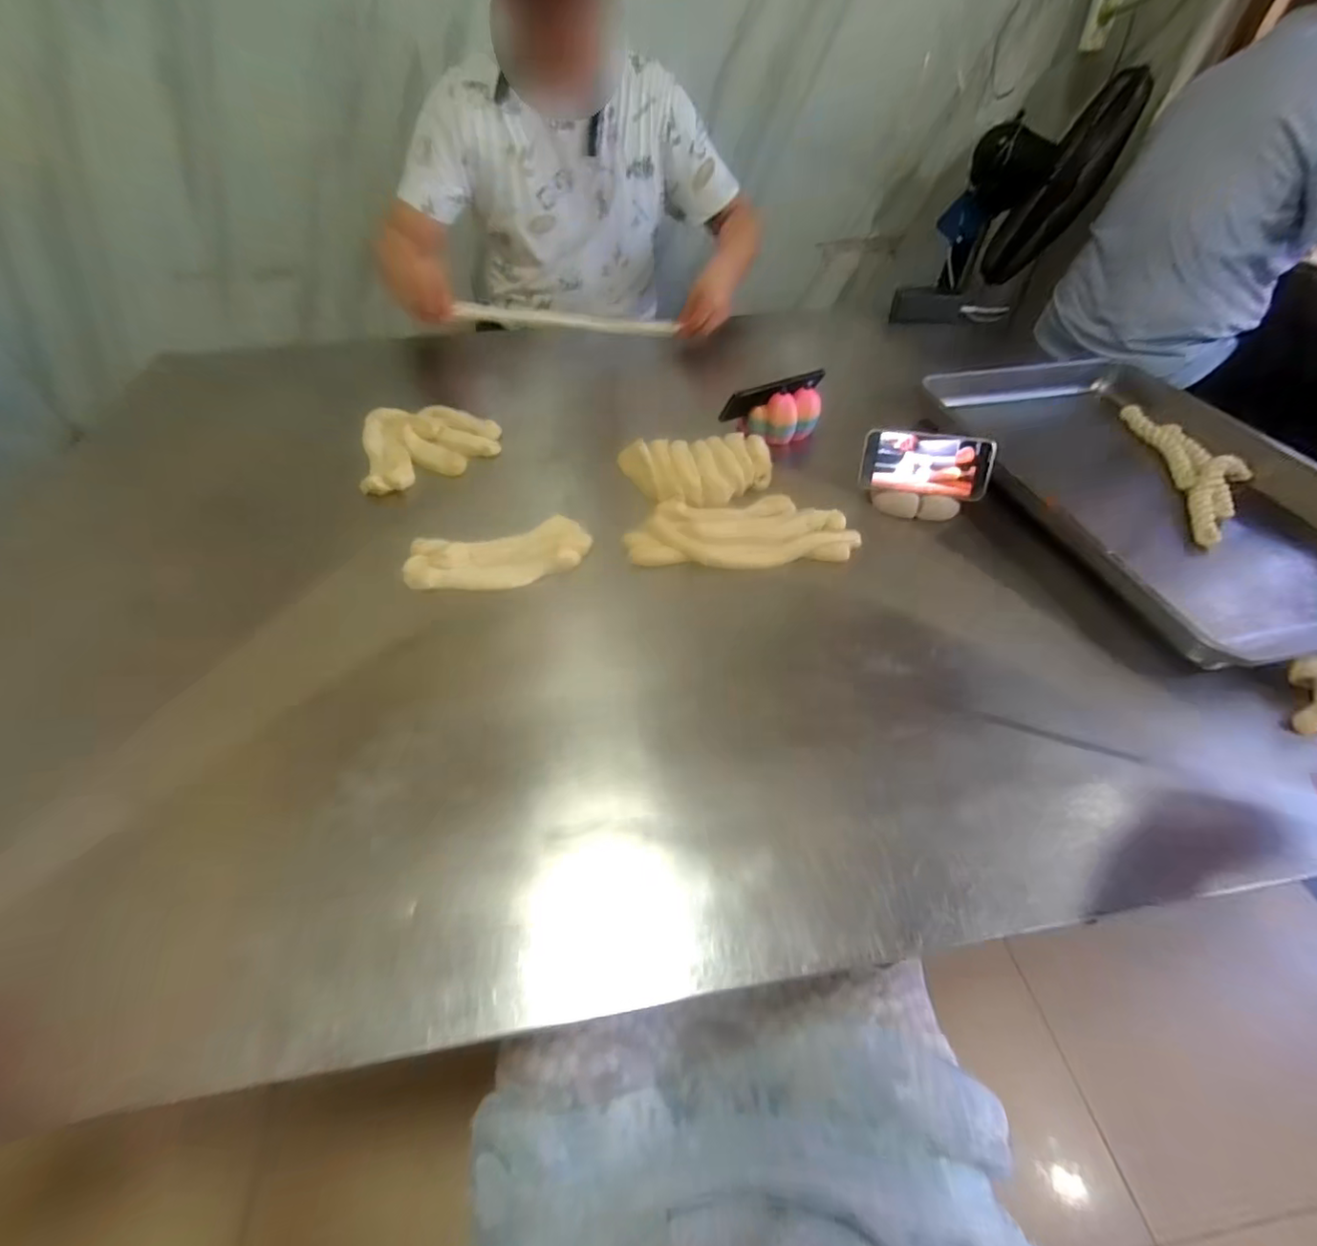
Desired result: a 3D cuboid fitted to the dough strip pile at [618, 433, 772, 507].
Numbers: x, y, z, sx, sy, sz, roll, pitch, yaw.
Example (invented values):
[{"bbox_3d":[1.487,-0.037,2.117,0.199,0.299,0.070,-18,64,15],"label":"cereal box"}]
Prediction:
[{"bbox_3d":[0.054,-0.208,0.763,0.195,0.036,0.117,-9,50,-8],"label":"dough strip pile"}]

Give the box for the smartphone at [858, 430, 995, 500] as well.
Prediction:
[{"bbox_3d":[0.334,-0.198,0.714,0.152,0.075,0.016,6,11,6],"label":"smartphone"}]

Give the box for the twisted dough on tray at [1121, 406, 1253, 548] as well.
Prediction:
[{"bbox_3d":[0.723,-0.210,0.759,0.097,0.035,0.294,9,50,7],"label":"twisted dough on tray"}]

